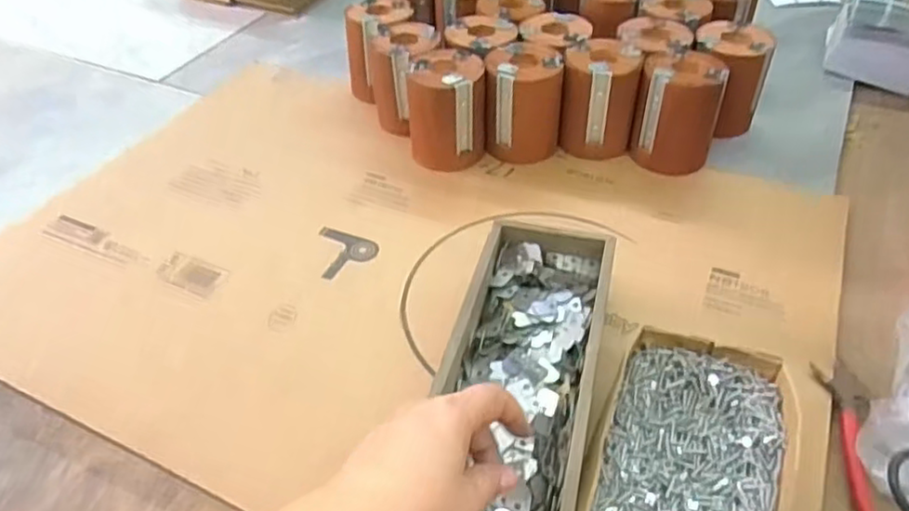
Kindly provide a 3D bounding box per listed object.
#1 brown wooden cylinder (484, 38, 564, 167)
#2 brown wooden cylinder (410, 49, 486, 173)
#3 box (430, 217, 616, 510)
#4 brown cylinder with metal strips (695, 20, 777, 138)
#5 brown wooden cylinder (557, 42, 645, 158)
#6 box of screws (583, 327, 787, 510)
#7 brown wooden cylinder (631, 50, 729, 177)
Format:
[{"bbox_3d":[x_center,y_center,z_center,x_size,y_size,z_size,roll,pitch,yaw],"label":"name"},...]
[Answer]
[{"bbox_3d":[0.071,-0.160,0.693,0.076,0.099,0.074,0,45,2],"label":"brown wooden cylinder"},{"bbox_3d":[-0.007,-0.149,0.681,0.075,0.101,0.081,-1,45,1],"label":"brown wooden cylinder"},{"bbox_3d":[0.042,0.096,0.451,0.098,0.070,0.288,10,46,12],"label":"box"},{"bbox_3d":[0.290,-0.186,0.708,0.078,0.099,0.084,-27,50,-23],"label":"brown cylinder with metal strips"},{"bbox_3d":[0.151,-0.163,0.692,0.075,0.099,0.080,8,46,10],"label":"brown wooden cylinder"},{"bbox_3d":[0.142,0.137,0.408,0.103,0.057,0.187,15,47,17],"label":"box of screws"},{"bbox_3d":[0.225,-0.144,0.668,0.078,0.098,0.082,17,48,18],"label":"brown wooden cylinder"}]

